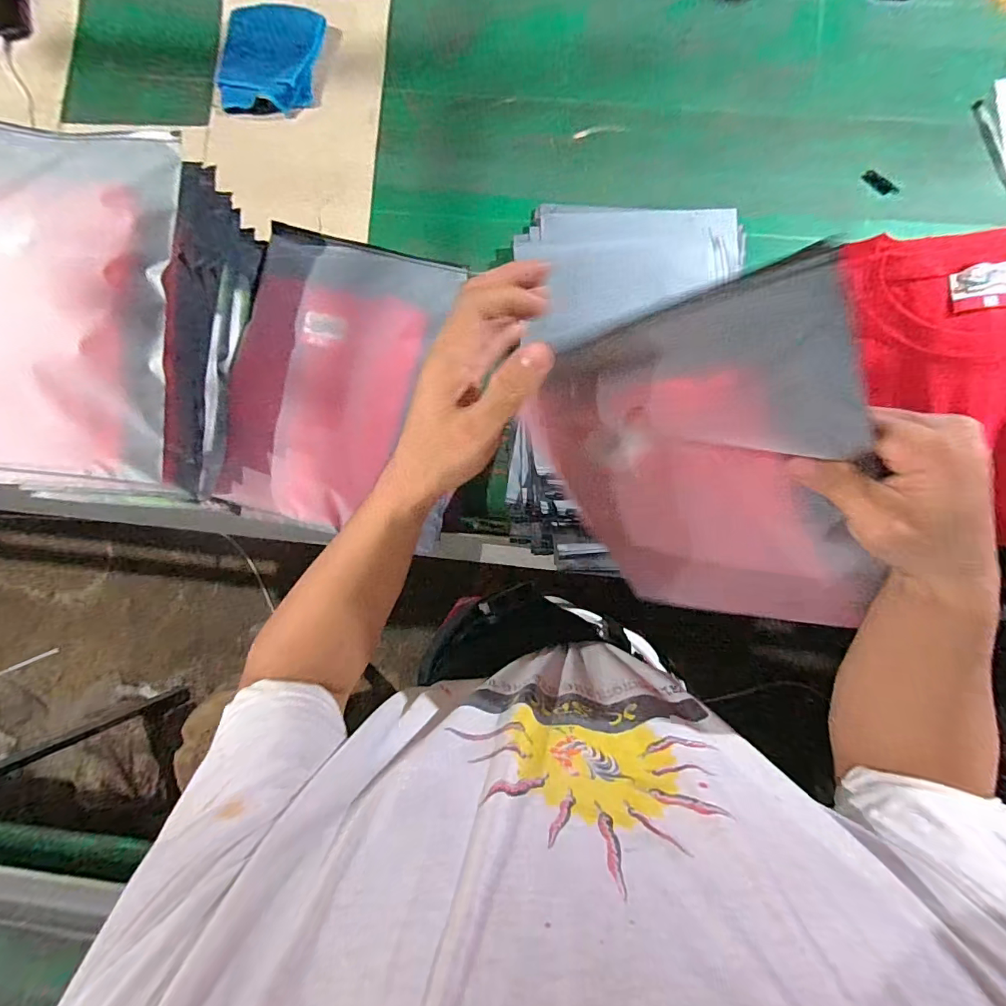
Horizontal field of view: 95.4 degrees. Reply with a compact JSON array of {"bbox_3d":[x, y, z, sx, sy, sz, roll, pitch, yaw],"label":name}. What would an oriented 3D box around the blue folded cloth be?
[{"bbox_3d":[-0.342,-0.649,0.672,0.144,0.028,0.146,9,88,4],"label":"blue folded cloth"}]

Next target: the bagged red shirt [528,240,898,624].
[{"bbox_3d":[0.142,0.000,0.351,0.292,0.238,0.021,52,59,-27],"label":"bagged red shirt"}]

